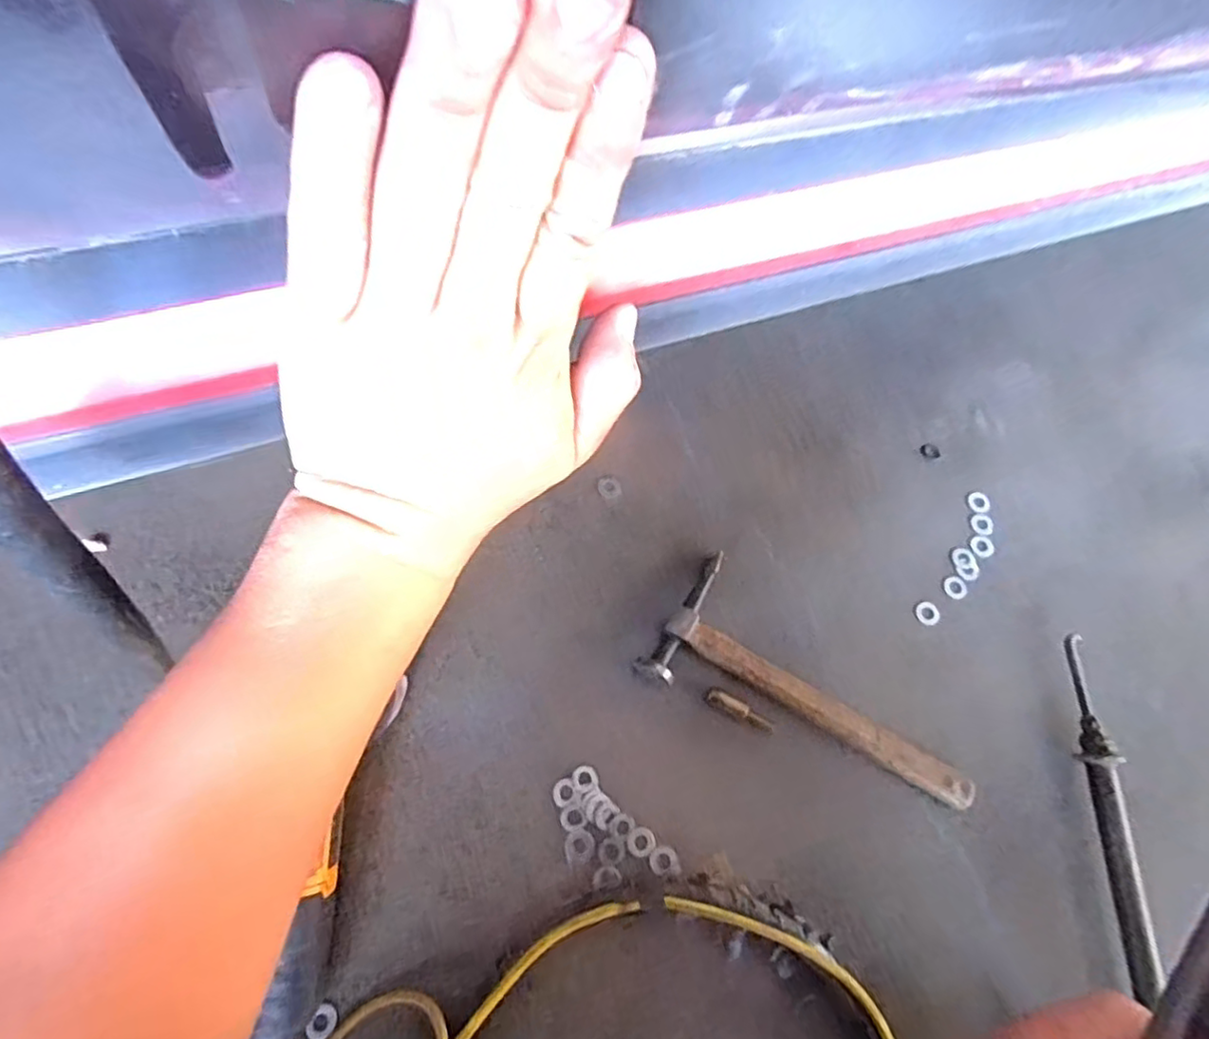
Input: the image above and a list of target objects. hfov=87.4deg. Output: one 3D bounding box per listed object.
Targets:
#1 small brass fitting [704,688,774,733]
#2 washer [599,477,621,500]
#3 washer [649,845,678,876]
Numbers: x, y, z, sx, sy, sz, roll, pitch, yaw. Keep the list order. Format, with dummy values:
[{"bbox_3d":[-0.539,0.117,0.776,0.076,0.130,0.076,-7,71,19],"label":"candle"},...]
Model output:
[{"bbox_3d":[0.124,0.175,0.581,0.065,0.016,0.014,29,71,8],"label":"small brass fitting"},{"bbox_3d":[0.006,-0.034,0.670,0.023,0.004,0.024,1,69,-2],"label":"washer"},{"bbox_3d":[0.051,0.291,0.540,0.024,0.004,0.022,2,55,-2],"label":"washer"}]

